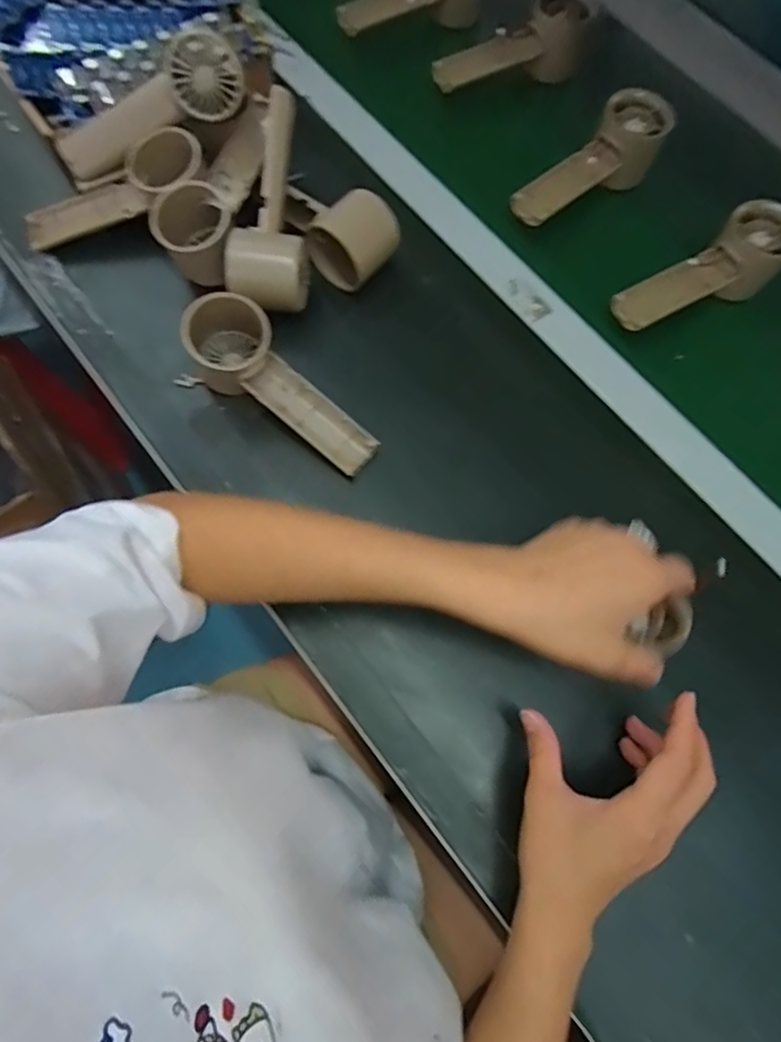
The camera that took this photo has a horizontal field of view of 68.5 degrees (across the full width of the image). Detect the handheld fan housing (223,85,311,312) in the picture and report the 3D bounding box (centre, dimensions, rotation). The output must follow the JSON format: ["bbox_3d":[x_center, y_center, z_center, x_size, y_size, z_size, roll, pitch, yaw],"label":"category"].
[{"bbox_3d":[-0.090,-0.244,0.445,0.056,0.045,0.158,5,89,0],"label":"handheld fan housing"}]

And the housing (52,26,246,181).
[{"bbox_3d":[-0.185,-0.325,0.460,0.155,0.051,0.051,-20,114,15],"label":"housing"}]

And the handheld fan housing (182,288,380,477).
[{"bbox_3d":[-0.085,-0.099,0.417,0.061,0.060,0.164,-42,77,-13],"label":"handheld fan housing"}]

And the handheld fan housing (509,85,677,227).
[{"bbox_3d":[0.174,-0.303,0.496,0.053,0.053,0.157,43,76,12],"label":"handheld fan housing"}]

